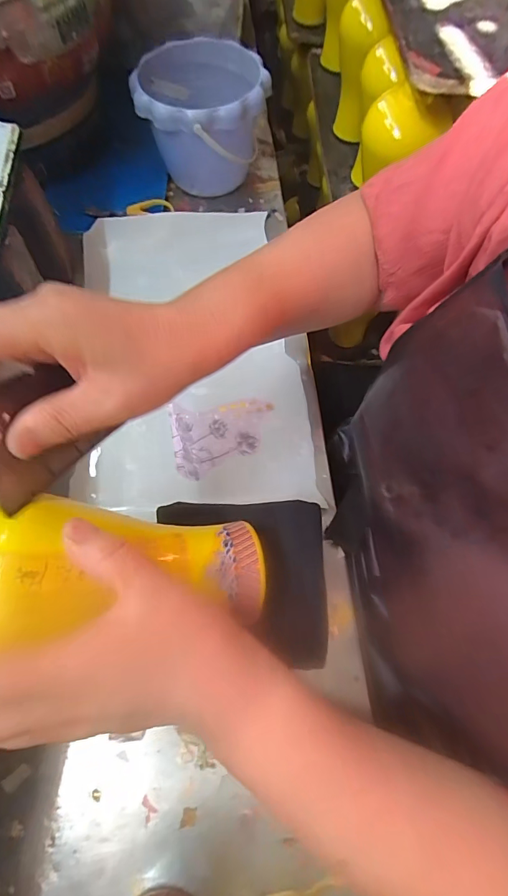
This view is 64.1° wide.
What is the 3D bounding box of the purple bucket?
[{"bbox_3d":[-0.061,-0.399,0.508,0.151,0.114,0.159,0,68,0],"label":"purple bucket"}]

